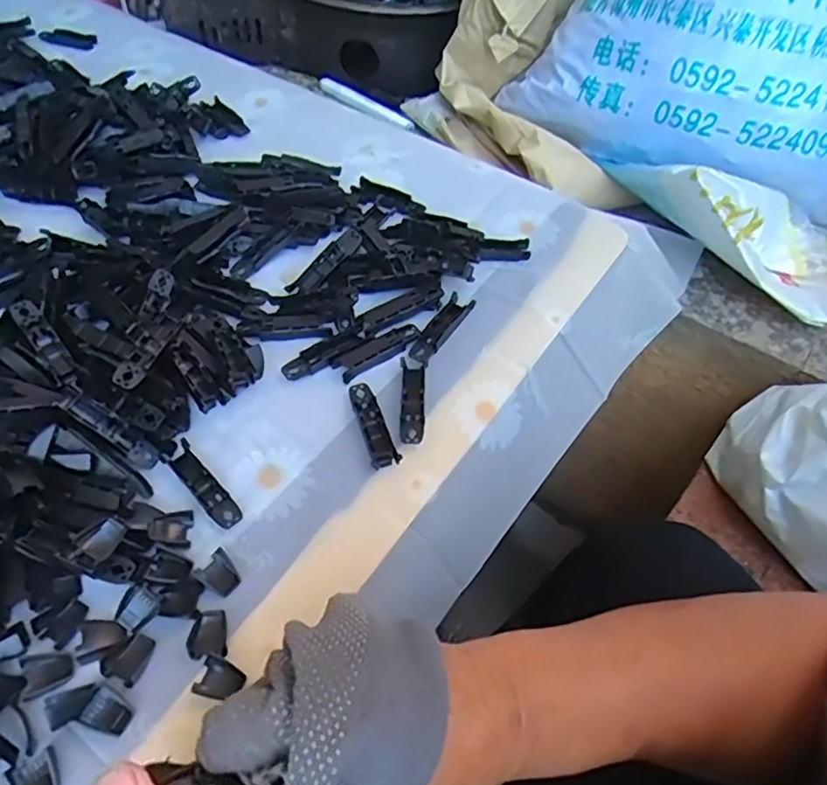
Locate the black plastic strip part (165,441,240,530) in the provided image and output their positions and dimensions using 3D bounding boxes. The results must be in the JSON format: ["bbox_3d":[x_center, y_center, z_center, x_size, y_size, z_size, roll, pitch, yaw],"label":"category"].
[{"bbox_3d":[-0.122,0.054,0.377,0.016,0.009,0.061,-34,62,-28],"label":"black plastic strip part"}]

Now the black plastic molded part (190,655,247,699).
[{"bbox_3d":[-0.094,0.140,0.316,0.022,0.004,0.017,17,52,8],"label":"black plastic molded part"}]

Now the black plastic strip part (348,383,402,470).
[{"bbox_3d":[-0.026,0.019,0.406,0.017,0.005,0.063,-15,54,-17],"label":"black plastic strip part"}]

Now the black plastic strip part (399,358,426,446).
[{"bbox_3d":[-0.001,0.004,0.415,0.016,0.004,0.065,3,51,-3],"label":"black plastic strip part"}]

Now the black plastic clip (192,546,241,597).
[{"bbox_3d":[-0.104,0.097,0.347,0.018,0.007,0.022,-35,62,-28],"label":"black plastic clip"}]

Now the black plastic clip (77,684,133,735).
[{"bbox_3d":[-0.144,0.150,0.306,0.021,0.004,0.016,20,52,11],"label":"black plastic clip"}]

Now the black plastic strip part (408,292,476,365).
[{"bbox_3d":[0.019,-0.044,0.453,0.018,0.009,0.064,30,55,18],"label":"black plastic strip part"}]

